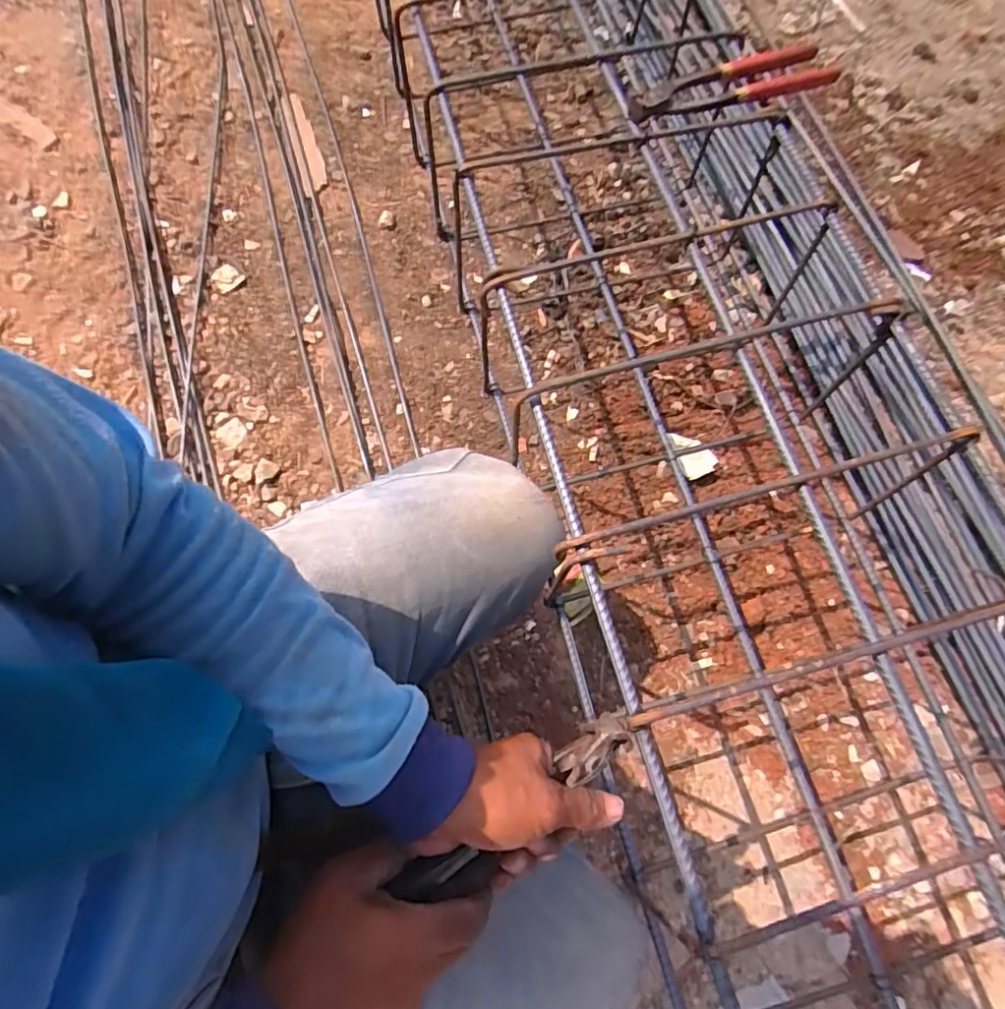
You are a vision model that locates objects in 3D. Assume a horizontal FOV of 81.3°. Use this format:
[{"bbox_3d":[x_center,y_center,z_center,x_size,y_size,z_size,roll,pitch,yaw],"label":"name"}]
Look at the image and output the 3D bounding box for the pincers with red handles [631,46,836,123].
[{"bbox_3d":[0.227,-0.419,0.580,0.220,0.023,0.052,-16,73,-8],"label":"pincers with red handles"}]

